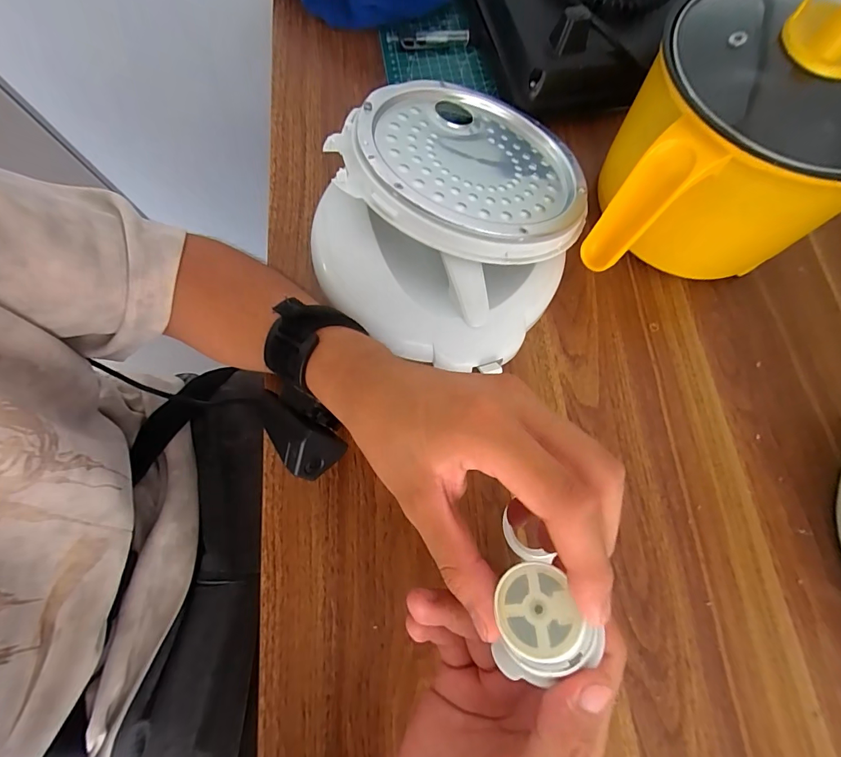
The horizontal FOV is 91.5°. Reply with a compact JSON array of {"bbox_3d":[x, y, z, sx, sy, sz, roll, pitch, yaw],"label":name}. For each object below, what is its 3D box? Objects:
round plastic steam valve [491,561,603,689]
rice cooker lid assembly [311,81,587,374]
[{"bbox_3d":[0.042,0.091,0.153,0.037,0.024,0.033,-23,48,5],"label":"round plastic steam valve"},{"bbox_3d":[0.025,-0.139,0.317,0.196,0.072,0.233,24,73,5],"label":"rice cooker lid assembly"}]

